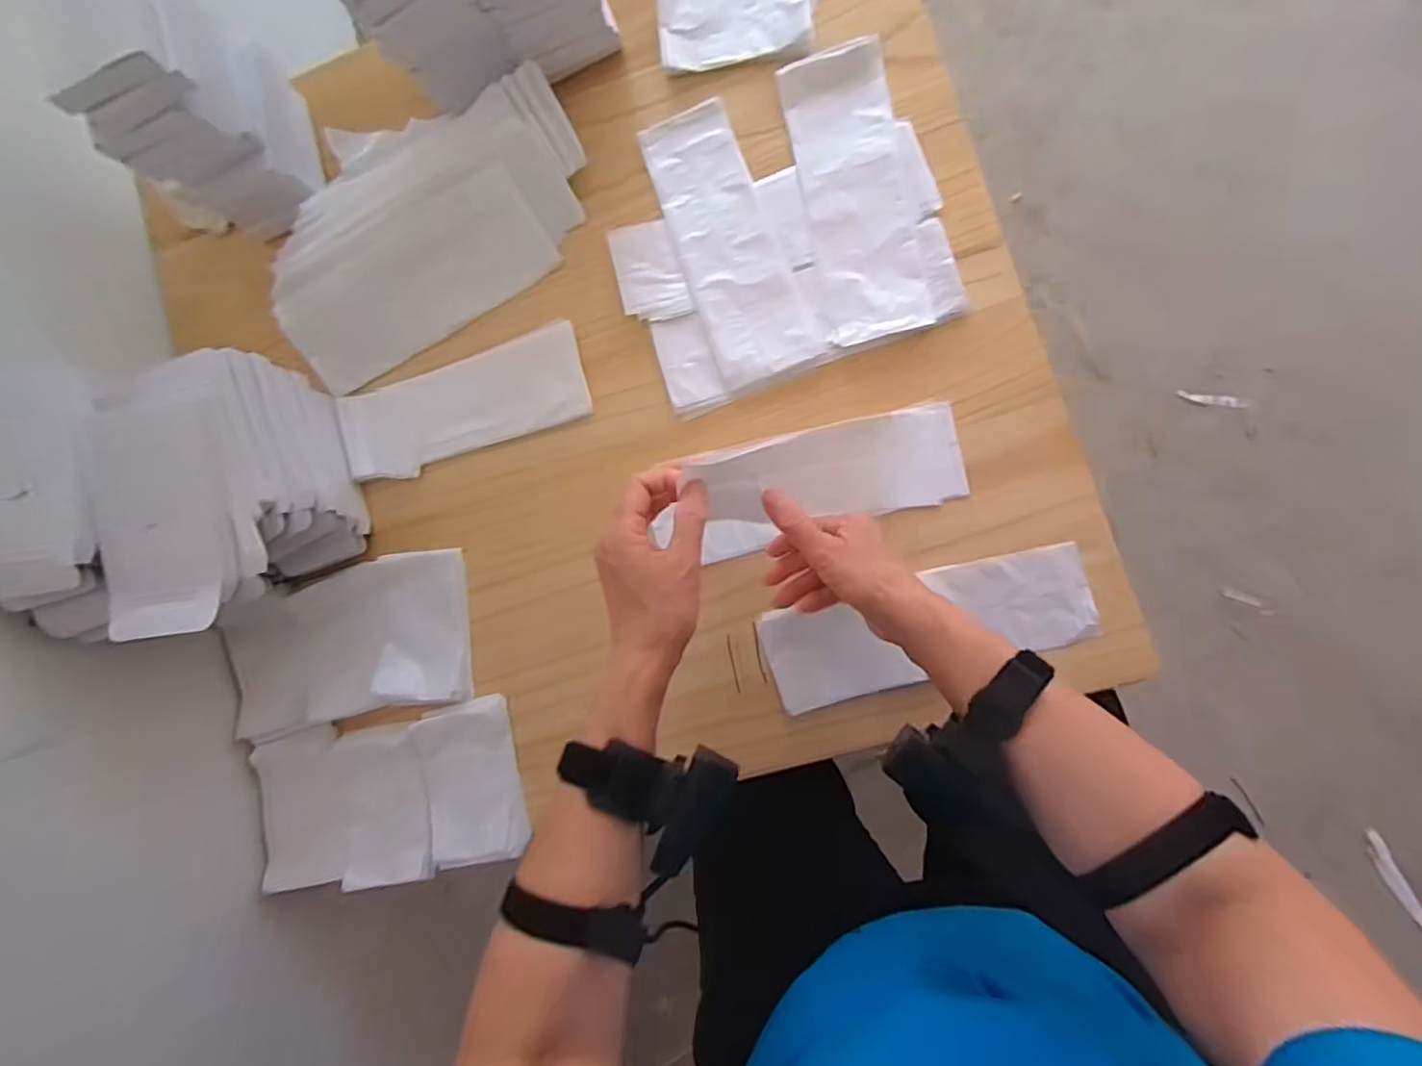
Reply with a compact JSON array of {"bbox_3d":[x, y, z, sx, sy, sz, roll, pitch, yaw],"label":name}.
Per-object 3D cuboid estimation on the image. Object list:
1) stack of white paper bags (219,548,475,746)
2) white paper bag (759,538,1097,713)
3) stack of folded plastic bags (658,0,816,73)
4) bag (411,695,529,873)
[{"bbox_3d":[-0.333,0.102,0.579,0.235,0.018,0.132,-13,85,8],"label":"stack of white paper bags"},{"bbox_3d":[0.168,0.075,0.503,0.248,0.017,0.082,-16,84,8],"label":"white paper bag"},{"bbox_3d":[0.021,-0.445,0.550,0.132,0.021,0.080,-3,86,9],"label":"stack of folded plastic bags"},{"bbox_3d":[-0.207,0.216,0.549,0.079,0.011,0.135,-12,85,8],"label":"bag"}]

